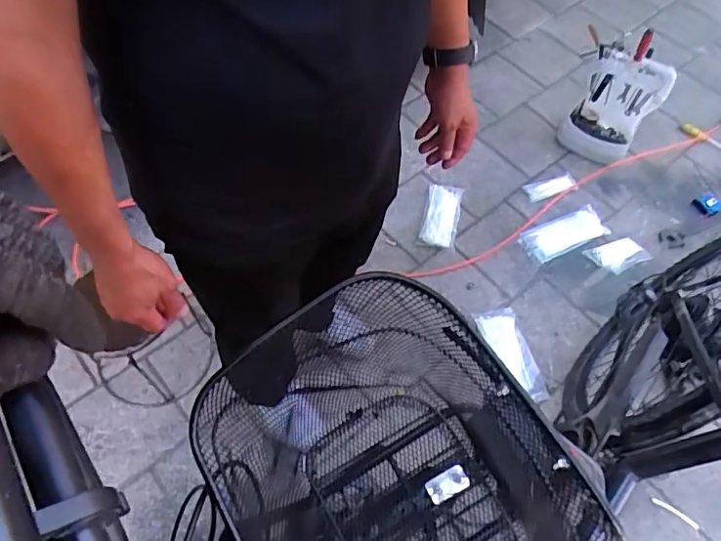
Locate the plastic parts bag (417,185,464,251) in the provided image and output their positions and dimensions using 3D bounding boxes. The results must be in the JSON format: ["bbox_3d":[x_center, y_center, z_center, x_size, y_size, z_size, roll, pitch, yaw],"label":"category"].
[{"bbox_3d":[0.257,-0.179,1.727,0.112,0.051,0.241,13,59,6],"label":"plastic parts bag"}]

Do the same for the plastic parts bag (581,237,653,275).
[{"bbox_3d":[0.779,-0.046,1.673,0.174,0.033,0.110,-22,62,-14],"label":"plastic parts bag"}]

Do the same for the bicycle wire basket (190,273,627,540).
[{"bbox_3d":[0.035,0.221,0.490,0.256,0.292,0.334,-25,62,-16],"label":"bicycle wire basket"}]

